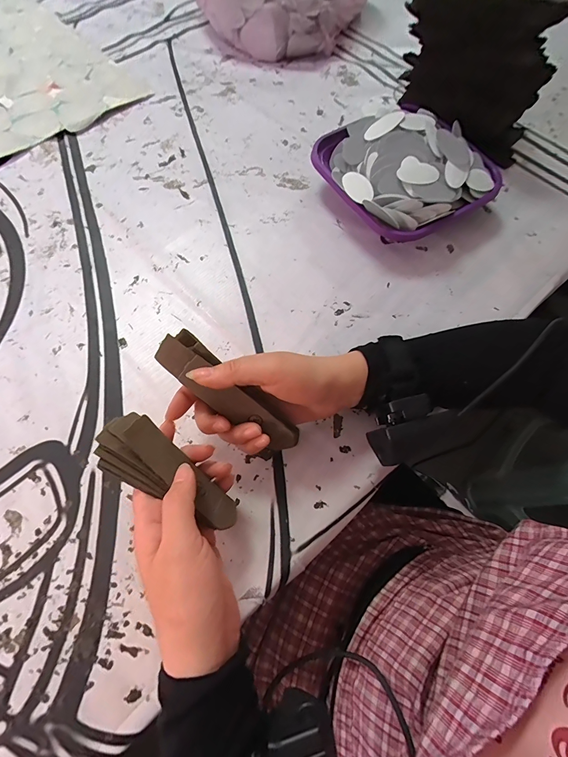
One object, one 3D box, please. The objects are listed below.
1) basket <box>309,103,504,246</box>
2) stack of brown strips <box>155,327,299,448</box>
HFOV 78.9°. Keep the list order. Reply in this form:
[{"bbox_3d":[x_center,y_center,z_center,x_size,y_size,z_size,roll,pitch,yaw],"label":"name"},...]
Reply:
[{"bbox_3d":[0.140,-0.246,0.415,0.177,0.076,0.170,-33,72,-16],"label":"basket"},{"bbox_3d":[-0.041,0.011,0.266,0.125,0.021,0.029,39,69,-7],"label":"stack of brown strips"}]

